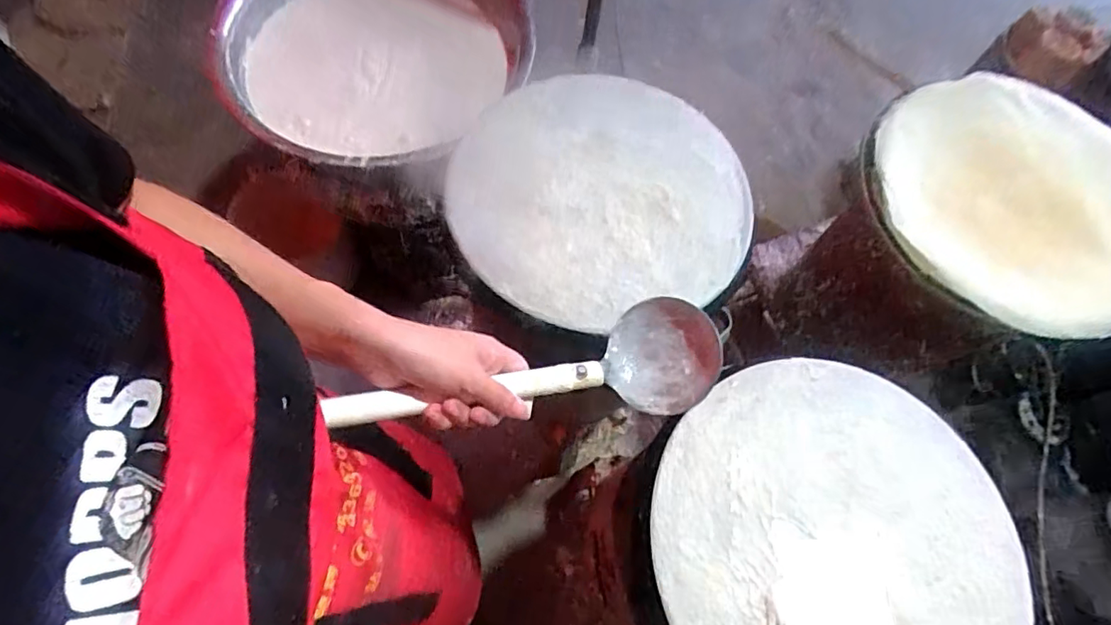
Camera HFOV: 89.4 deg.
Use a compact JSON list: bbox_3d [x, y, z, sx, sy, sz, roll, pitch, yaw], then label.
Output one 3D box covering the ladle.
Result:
[{"bbox_3d":[-0.012,0.052,0.439,0.306,0.055,0.087,-8,66,-17],"label":"ladle"}]

